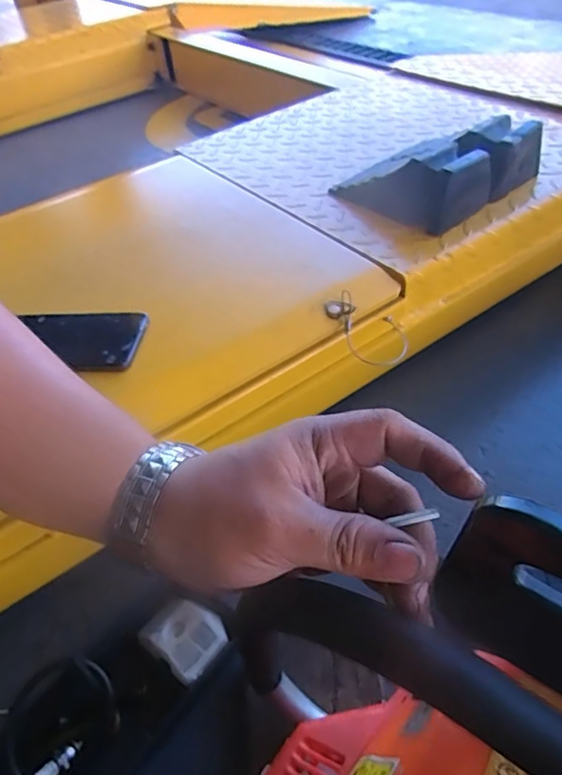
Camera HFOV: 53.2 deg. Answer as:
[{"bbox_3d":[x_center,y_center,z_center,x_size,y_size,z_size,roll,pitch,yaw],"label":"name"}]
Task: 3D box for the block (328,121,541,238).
[{"bbox_3d":[0.192,-0.263,0.656,0.201,0.068,0.157,-29,48,-21],"label":"block"}]

